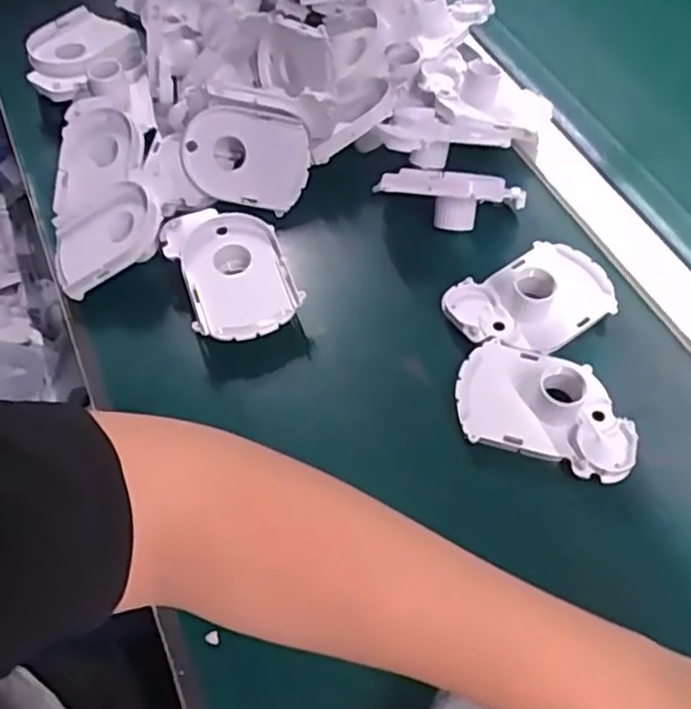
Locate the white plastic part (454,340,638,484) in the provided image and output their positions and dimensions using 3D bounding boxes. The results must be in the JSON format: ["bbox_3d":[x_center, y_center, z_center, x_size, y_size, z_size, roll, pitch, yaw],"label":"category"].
[{"bbox_3d":[0.117,0.027,0.405,0.102,0.019,0.067,18,60,12],"label":"white plastic part"}]

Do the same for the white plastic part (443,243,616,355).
[{"bbox_3d":[0.120,-0.037,0.444,0.102,0.027,0.066,-28,61,-15],"label":"white plastic part"}]

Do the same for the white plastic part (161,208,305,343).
[{"bbox_3d":[-0.074,-0.051,0.463,0.068,0.035,0.100,-21,60,-11],"label":"white plastic part"}]

